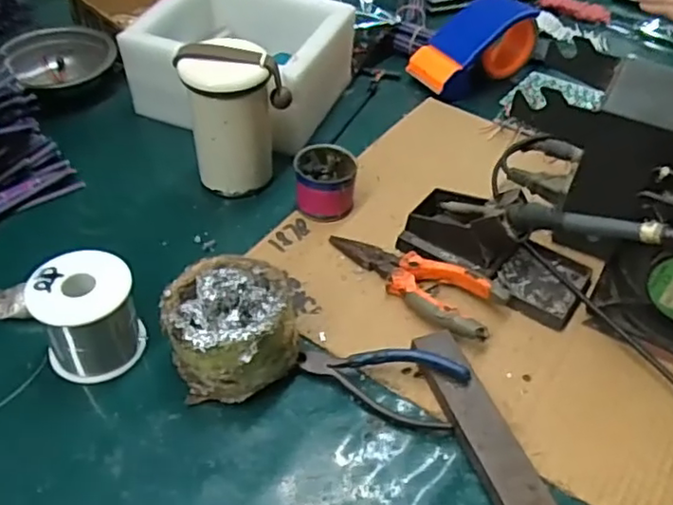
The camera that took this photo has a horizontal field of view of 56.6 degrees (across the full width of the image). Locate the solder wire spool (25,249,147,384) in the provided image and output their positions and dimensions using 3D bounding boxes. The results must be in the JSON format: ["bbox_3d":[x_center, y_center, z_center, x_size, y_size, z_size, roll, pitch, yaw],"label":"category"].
[{"bbox_3d":[-0.173,0.043,0.437,0.066,0.068,0.062,-16,47,-23],"label":"solder wire spool"}]

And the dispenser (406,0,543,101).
[{"bbox_3d":[0.161,-0.251,0.747,0.146,0.078,0.095,-29,53,-33],"label":"dispenser"}]

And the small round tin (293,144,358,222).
[{"bbox_3d":[-0.011,-0.060,0.567,0.055,0.053,0.055,4,42,-3],"label":"small round tin"}]

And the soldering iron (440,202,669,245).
[{"bbox_3d":[0.150,-0.022,0.467,0.020,0.021,0.173,-32,29,-34],"label":"soldering iron"}]

